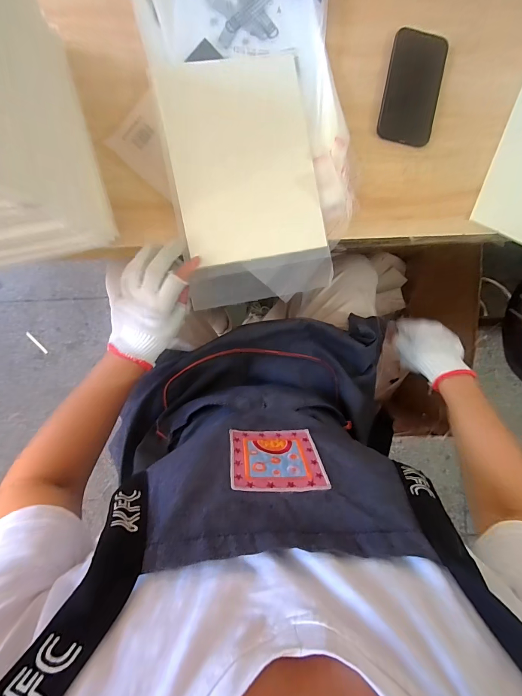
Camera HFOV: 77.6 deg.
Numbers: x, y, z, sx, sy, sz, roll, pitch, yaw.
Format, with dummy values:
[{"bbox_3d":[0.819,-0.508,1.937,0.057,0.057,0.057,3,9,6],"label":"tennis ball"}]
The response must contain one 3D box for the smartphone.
[{"bbox_3d":[0.210,-0.358,0.447,0.076,0.006,0.141,10,92,-5],"label":"smartphone"}]

